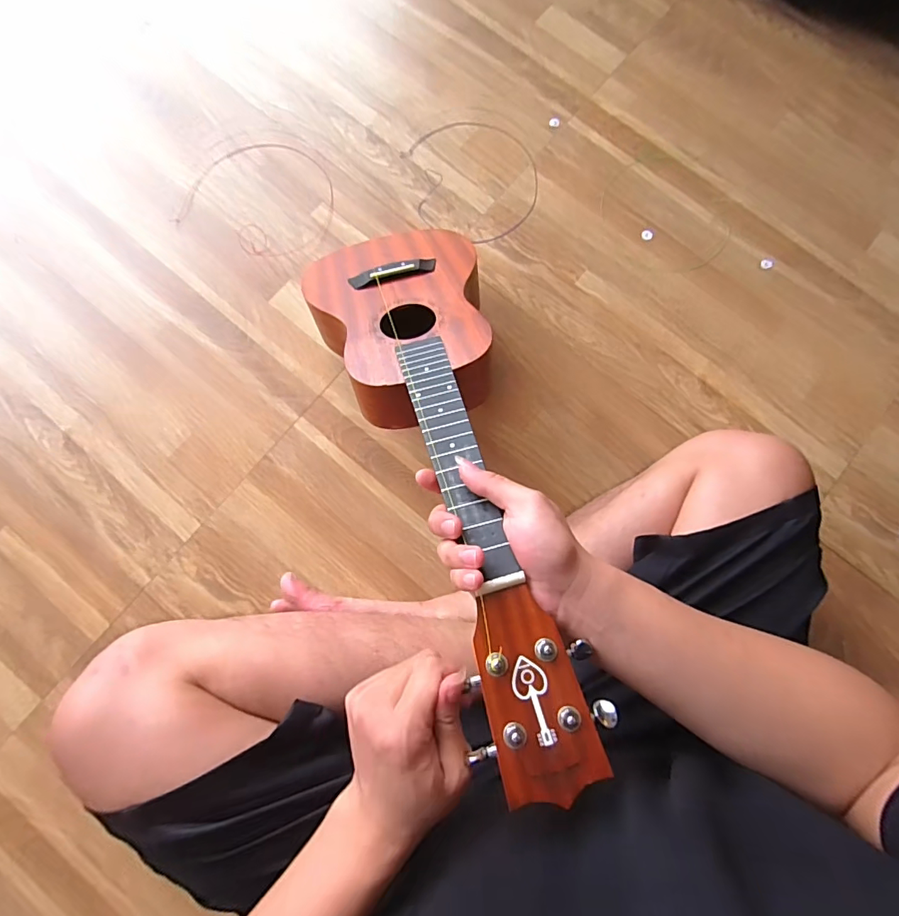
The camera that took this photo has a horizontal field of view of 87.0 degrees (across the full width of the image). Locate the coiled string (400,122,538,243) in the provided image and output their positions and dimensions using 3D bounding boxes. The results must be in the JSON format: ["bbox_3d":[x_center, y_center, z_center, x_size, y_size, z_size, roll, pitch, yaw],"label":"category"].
[{"bbox_3d":[0.037,-0.405,0.681,0.180,0.018,0.197,0,81,-1],"label":"coiled string"}]

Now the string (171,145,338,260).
[{"bbox_3d":[-0.263,-0.376,0.683,0.199,0.009,0.174,27,81,4],"label":"string"}]

